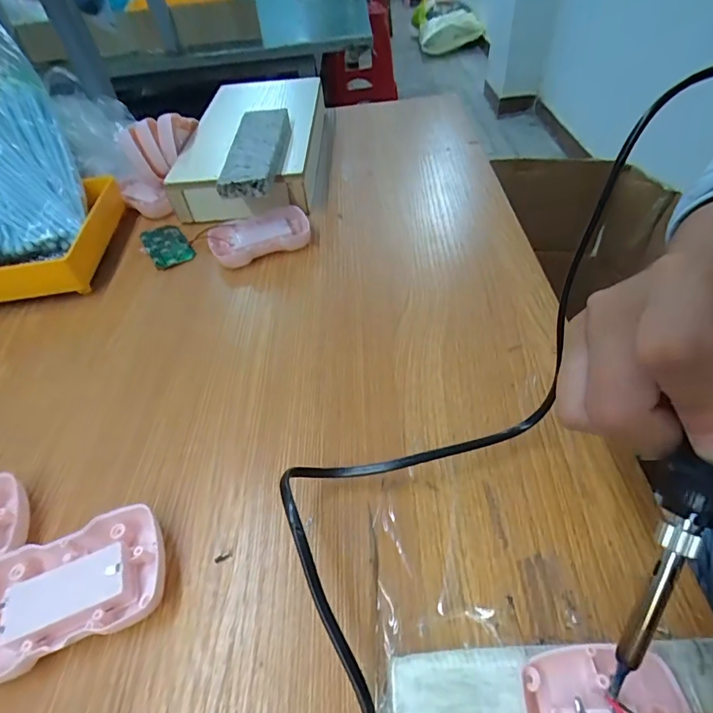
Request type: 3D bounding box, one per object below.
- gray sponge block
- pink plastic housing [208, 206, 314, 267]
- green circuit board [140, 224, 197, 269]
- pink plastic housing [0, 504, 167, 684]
[{"bbox_3d":[-0.094,-0.197,0.417,0.050,0.018,0.148,-2,47,4],"label":"gray sponge block"},{"bbox_3d":[-0.085,-0.107,0.395,0.087,0.021,0.049,-17,48,-9],"label":"pink plastic housing"},{"bbox_3d":[-0.179,-0.105,0.416,0.036,0.005,0.076,-29,51,-19],"label":"green circuit board"},{"bbox_3d":[-0.138,0.110,0.211,0.085,0.015,0.059,-19,48,-12],"label":"pink plastic housing"}]

